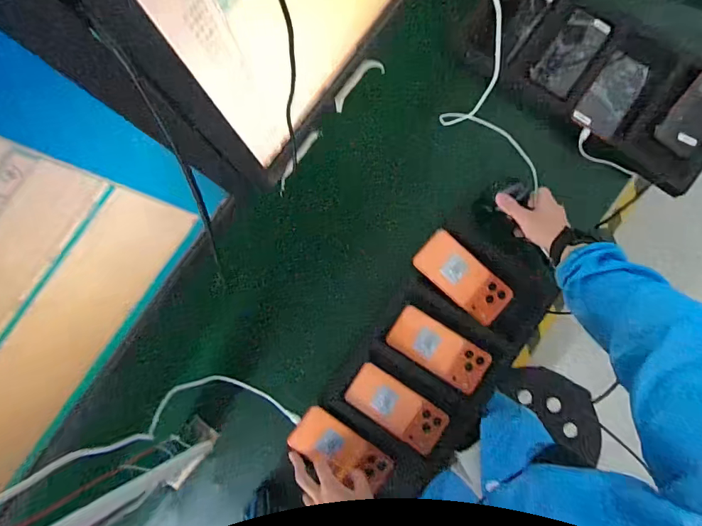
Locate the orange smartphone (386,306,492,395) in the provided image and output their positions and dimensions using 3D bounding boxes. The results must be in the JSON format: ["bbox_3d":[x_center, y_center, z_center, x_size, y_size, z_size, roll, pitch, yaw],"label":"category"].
[{"bbox_3d":[0.145,0.144,0.739,0.165,0.016,0.078,31,87,7],"label":"orange smartphone"}]

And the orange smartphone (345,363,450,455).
[{"bbox_3d":[0.074,0.238,0.727,0.164,0.013,0.073,32,87,7],"label":"orange smartphone"}]

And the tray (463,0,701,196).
[{"bbox_3d":[0.445,-0.340,0.792,0.461,0.049,0.229,34,88,7],"label":"tray"}]

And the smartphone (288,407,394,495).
[{"bbox_3d":[-0.014,0.298,0.703,0.159,0.007,0.072,32,70,5],"label":"smartphone"}]

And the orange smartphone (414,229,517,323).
[{"bbox_3d":[0.188,0.025,0.732,0.168,0.013,0.077,40,94,-2],"label":"orange smartphone"}]

